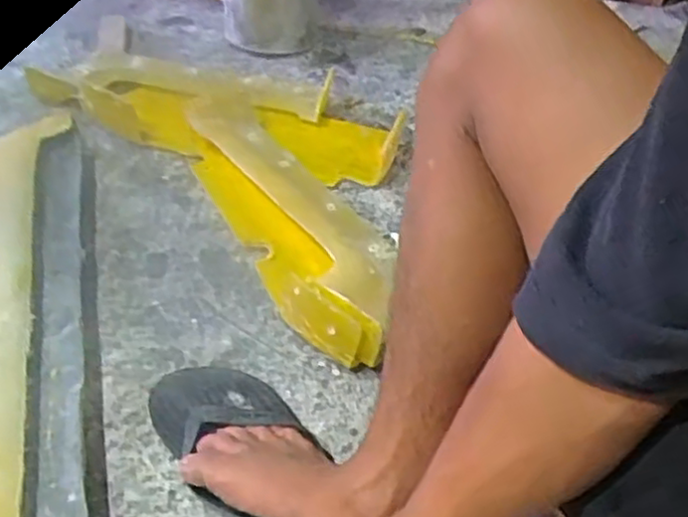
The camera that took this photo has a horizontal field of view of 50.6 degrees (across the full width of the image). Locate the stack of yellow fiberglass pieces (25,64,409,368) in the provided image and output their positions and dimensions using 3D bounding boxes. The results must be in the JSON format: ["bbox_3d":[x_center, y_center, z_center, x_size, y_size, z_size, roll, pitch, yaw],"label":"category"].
[{"bbox_3d":[-0.122,-0.145,1.008,0.328,0.081,0.713,-31,53,-32],"label":"stack of yellow fiberglass pieces"}]

